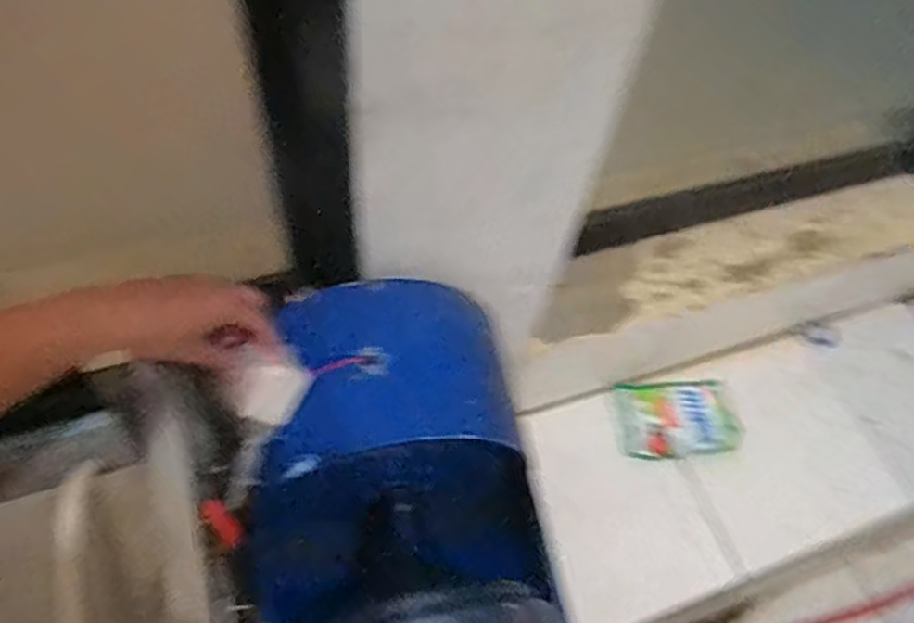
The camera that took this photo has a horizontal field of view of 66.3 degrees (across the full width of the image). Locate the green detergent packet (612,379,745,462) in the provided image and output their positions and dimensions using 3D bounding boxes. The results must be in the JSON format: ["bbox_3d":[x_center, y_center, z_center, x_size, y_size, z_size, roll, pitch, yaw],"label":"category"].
[{"bbox_3d":[0.423,0.204,1.339,0.235,0.031,0.147,-6,55,-6],"label":"green detergent packet"}]

